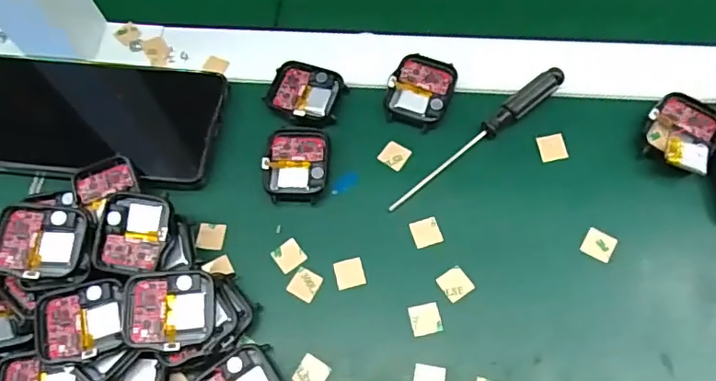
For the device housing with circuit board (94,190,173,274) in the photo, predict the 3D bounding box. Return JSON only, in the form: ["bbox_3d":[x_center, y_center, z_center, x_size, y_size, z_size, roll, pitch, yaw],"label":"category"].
[{"bbox_3d":[-0.119,0.022,0.284,0.037,0.010,0.039,4,65,5],"label":"device housing with circuit board"}]

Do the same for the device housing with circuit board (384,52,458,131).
[{"bbox_3d":[0.039,-0.060,0.334,0.038,0.012,0.046,22,68,13],"label":"device housing with circuit board"}]

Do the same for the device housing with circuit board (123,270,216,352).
[{"bbox_3d":[-0.093,0.059,0.267,0.042,0.006,0.038,-4,69,-14],"label":"device housing with circuit board"}]

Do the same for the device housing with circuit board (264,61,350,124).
[{"bbox_3d":[-0.033,-0.059,0.338,0.045,0.009,0.040,18,67,11],"label":"device housing with circuit board"}]

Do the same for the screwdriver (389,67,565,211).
[{"bbox_3d":[0.072,-0.030,0.317,0.129,0.016,0.013,-37,69,-13],"label":"screwdriver"}]

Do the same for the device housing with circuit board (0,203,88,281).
[{"bbox_3d":[-0.162,0.026,0.275,0.042,0.006,0.038,7,69,-9],"label":"device housing with circuit board"}]

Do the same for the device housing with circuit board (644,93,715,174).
[{"bbox_3d":[0.183,-0.032,0.309,0.036,0.015,0.047,30,70,16],"label":"device housing with circuit board"}]

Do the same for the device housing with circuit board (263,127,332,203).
[{"bbox_3d":[-0.036,-0.015,0.320,0.037,0.009,0.046,2,65,4],"label":"device housing with circuit board"}]

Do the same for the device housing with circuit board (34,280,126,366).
[{"bbox_3d":[-0.137,0.065,0.267,0.042,0.008,0.039,-14,65,-3],"label":"device housing with circuit board"}]

